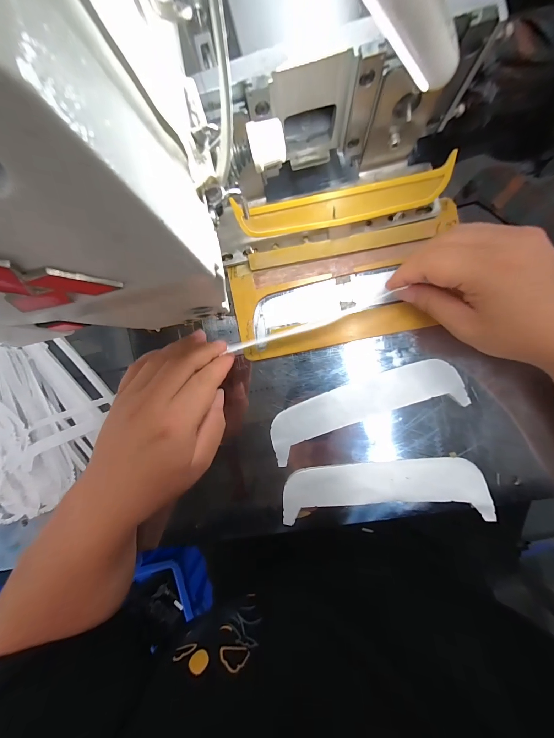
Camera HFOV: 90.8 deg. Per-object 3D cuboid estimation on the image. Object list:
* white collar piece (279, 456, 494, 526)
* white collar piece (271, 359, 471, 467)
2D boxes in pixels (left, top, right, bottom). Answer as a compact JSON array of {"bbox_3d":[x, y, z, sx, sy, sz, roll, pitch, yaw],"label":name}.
[{"bbox_3d":[0.103,0.121,0.273,0.194,0.006,0.055,-6,84,7],"label":"white collar piece"},{"bbox_3d":[0.085,0.040,0.276,0.193,0.005,0.053,-22,90,5],"label":"white collar piece"}]

